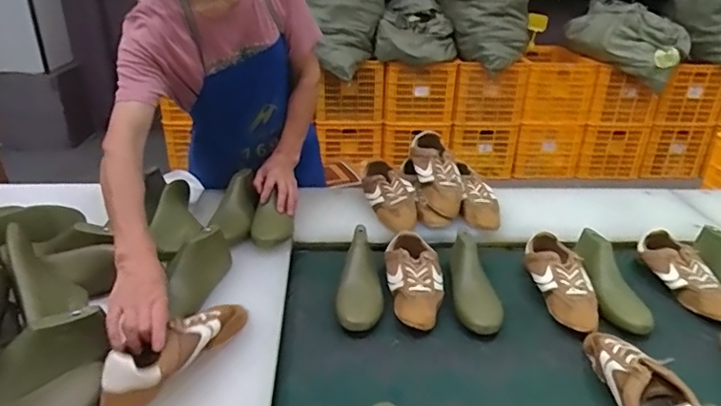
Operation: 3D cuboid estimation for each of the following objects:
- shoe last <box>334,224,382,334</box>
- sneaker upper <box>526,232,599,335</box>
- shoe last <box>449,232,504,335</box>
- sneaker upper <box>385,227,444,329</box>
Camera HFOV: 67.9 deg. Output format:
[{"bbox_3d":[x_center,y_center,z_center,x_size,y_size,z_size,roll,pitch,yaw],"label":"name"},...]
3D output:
[{"bbox_3d":[0.003,0.139,1.047,0.088,0.066,0.249,2,28,5],"label":"shoe last"},{"bbox_3d":[0.404,0.158,1.070,0.101,0.070,0.257,-2,28,-2],"label":"sneaker upper"},{"bbox_3d":[0.225,0.148,1.057,0.086,0.076,0.253,1,28,3],"label":"shoe last"},{"bbox_3d":[0.108,0.141,1.065,0.111,0.069,0.243,1,28,3],"label":"sneaker upper"}]

